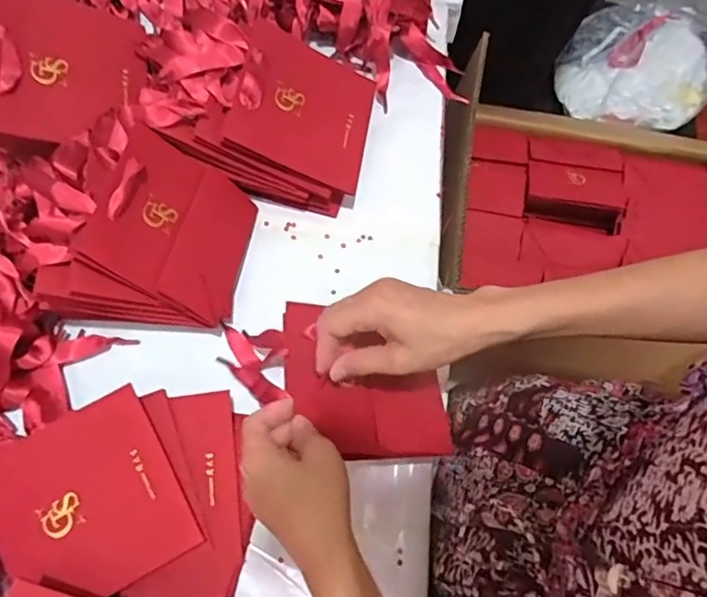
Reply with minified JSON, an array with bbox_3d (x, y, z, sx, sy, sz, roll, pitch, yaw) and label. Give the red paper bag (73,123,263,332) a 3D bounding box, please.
[{"bbox_3d":[-0.156,-0.065,0.513,0.013,0.147,0.140,-15,52,36],"label":"red paper bag"}]

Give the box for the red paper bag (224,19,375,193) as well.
[{"bbox_3d":[-0.046,-0.186,0.548,0.135,0.008,0.136,20,69,-25],"label":"red paper bag"}]

